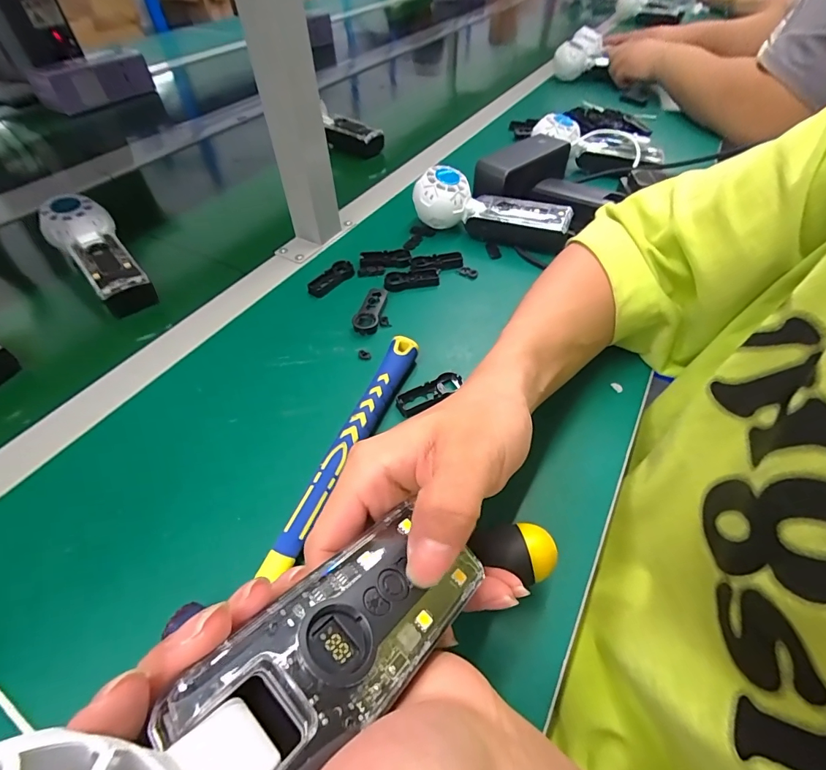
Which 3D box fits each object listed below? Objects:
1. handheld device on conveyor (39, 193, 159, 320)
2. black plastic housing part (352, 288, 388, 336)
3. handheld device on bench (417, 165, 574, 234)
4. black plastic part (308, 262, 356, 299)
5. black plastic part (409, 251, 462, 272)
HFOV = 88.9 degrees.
[{"bbox_3d":[-0.311,-0.130,0.419,0.057,0.039,0.146,-35,71,-25],"label":"handheld device on conveyor"},{"bbox_3d":[-0.039,-0.068,0.386,0.022,0.012,0.052,9,51,7],"label":"black plastic housing part"},{"bbox_3d":[0.084,-0.192,0.463,0.169,0.061,0.051,12,52,9],"label":"handheld device on bench"},{"bbox_3d":[-0.081,-0.107,0.425,0.023,0.008,0.055,26,55,19],"label":"black plastic part"},{"bbox_3d":[0.024,-0.128,0.440,0.054,0.007,0.024,-11,52,-9],"label":"black plastic part"}]

